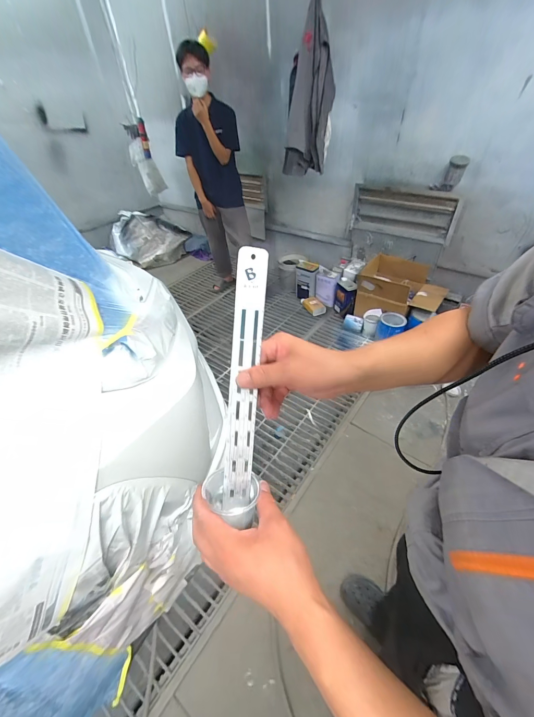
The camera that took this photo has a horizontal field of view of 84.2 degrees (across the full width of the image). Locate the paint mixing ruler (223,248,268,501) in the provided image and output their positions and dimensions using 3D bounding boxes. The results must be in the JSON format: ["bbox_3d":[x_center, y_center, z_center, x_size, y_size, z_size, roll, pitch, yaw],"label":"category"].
[{"bbox_3d":[-0.025,0.024,0.341,0.033,0.294,0.006,4,3,-5],"label":"paint mixing ruler"}]

